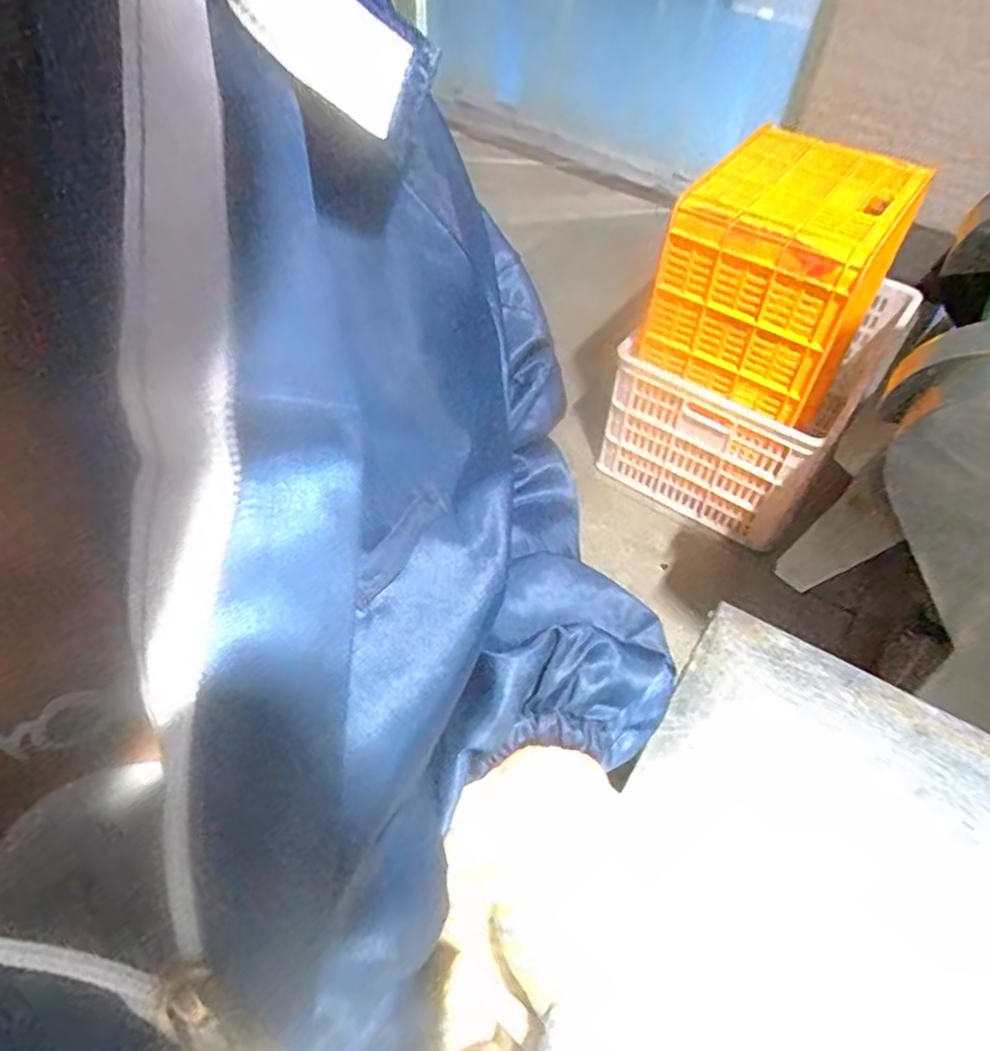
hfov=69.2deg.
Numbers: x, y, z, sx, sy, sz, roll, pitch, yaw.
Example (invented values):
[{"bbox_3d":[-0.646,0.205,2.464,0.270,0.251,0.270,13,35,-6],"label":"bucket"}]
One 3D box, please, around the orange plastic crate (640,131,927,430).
[{"bbox_3d":[0.512,-0.472,1.279,0.307,0.322,0.433,32,55,21],"label":"orange plastic crate"}]

